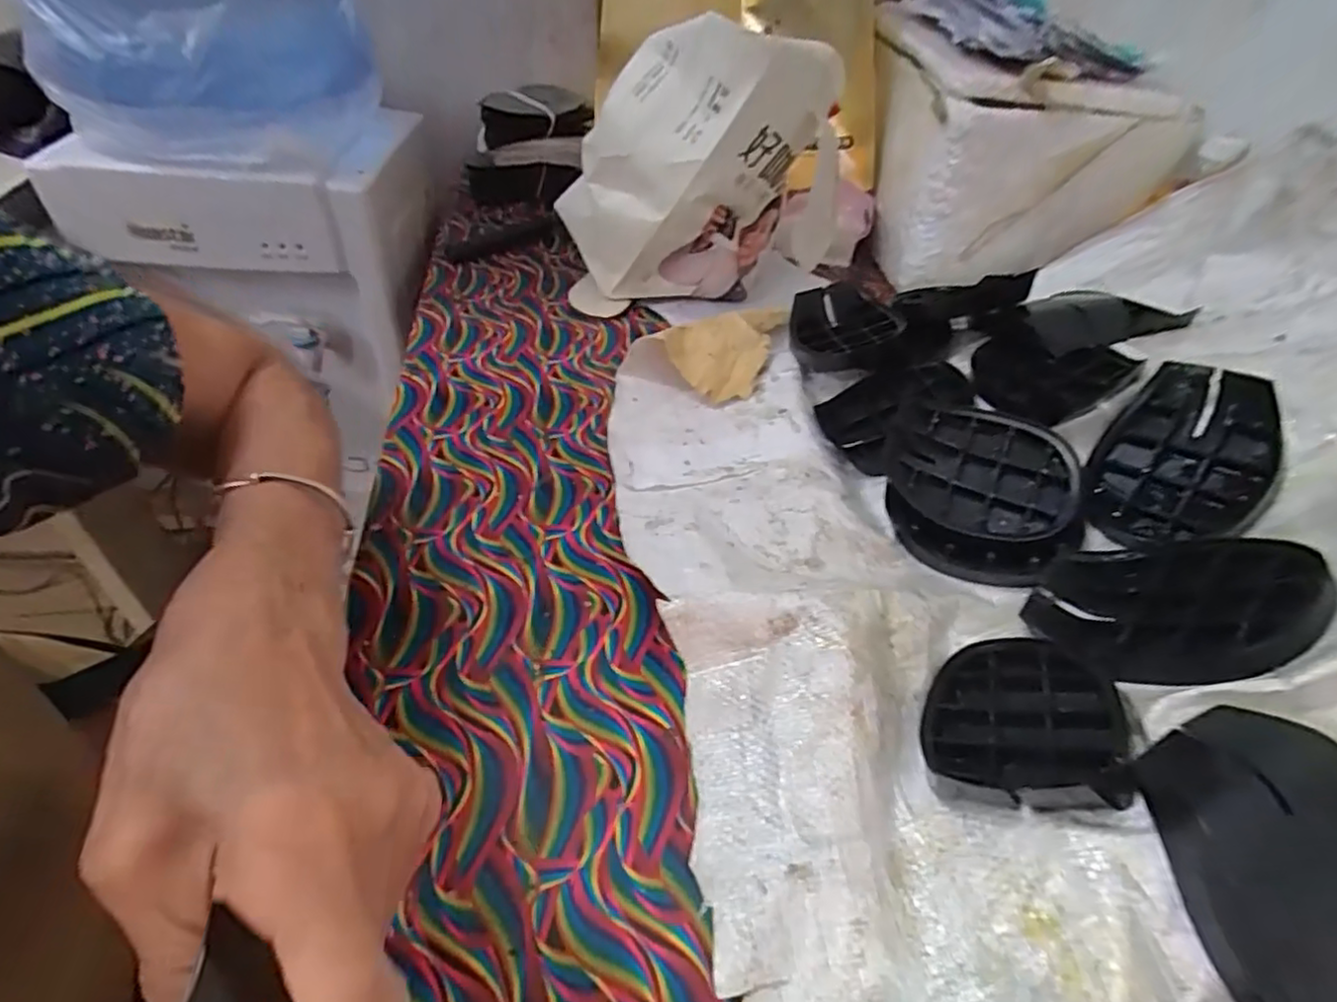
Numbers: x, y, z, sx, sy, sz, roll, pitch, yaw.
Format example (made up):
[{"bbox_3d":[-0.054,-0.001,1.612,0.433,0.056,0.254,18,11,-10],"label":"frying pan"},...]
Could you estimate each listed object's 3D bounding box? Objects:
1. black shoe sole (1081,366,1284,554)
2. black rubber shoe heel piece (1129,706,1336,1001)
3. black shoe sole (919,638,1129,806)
[{"bbox_3d":[0.306,-0.025,0.389,0.120,0.023,0.088,-47,41,-7],"label":"black shoe sole"},{"bbox_3d":[0.241,0.144,0.246,0.094,0.017,0.116,-19,71,-8],"label":"black rubber shoe heel piece"},{"bbox_3d":[0.172,0.106,0.322,0.086,0.014,0.096,-12,25,34],"label":"black shoe sole"}]

